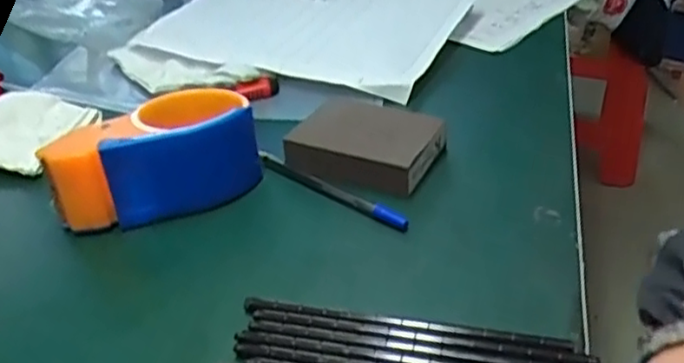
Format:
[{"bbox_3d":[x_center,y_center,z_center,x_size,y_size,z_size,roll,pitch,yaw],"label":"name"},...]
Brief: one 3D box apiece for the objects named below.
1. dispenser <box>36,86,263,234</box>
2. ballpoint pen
[{"bbox_3d":[-0.124,-0.014,0.452,0.136,0.069,0.062,-22,38,-22],"label":"dispenser"},{"bbox_3d":[-0.011,0.005,0.456,0.134,0.010,0.011,26,45,37],"label":"ballpoint pen"}]

